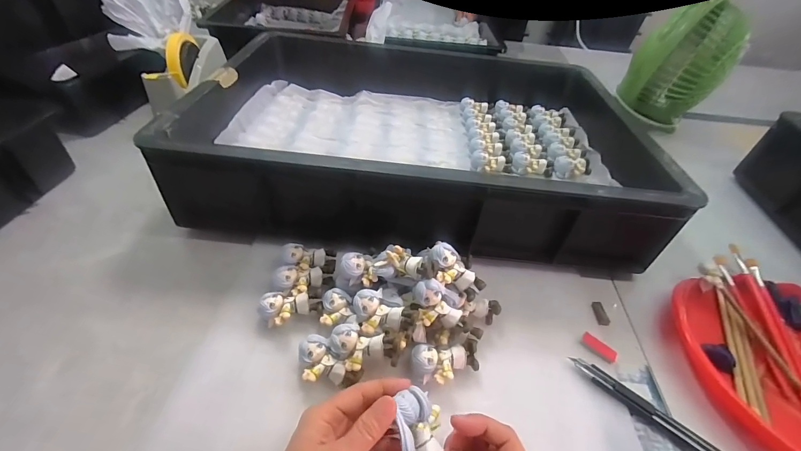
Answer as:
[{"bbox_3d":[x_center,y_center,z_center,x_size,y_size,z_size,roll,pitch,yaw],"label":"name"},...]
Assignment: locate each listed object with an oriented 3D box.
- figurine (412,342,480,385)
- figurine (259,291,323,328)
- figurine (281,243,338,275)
[{"bbox_3d":[0.042,0.131,0.328,0.061,0.030,0.031,-2,45,-8],"label":"figurine"},{"bbox_3d":[-0.109,0.086,0.353,0.057,0.030,0.031,2,44,-5],"label":"figurine"},{"bbox_3d":[-0.104,0.041,0.399,0.062,0.021,0.032,6,44,-1],"label":"figurine"}]

